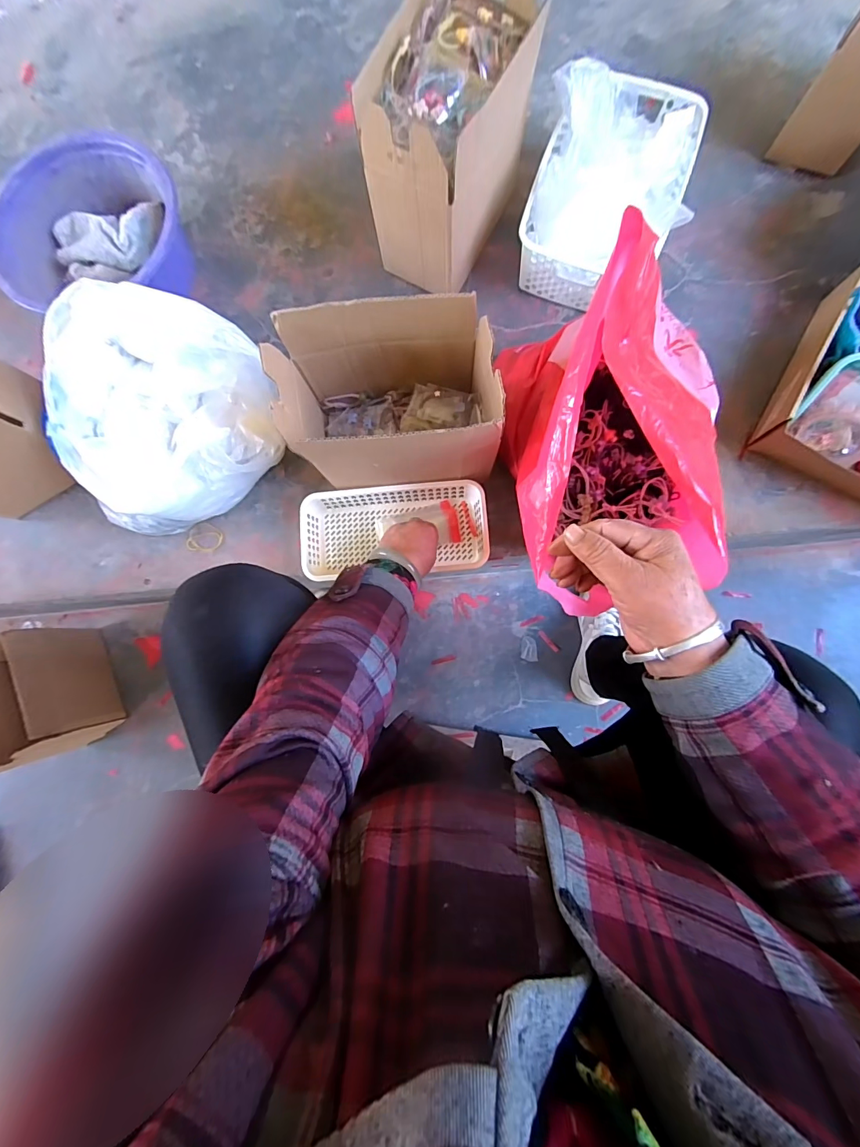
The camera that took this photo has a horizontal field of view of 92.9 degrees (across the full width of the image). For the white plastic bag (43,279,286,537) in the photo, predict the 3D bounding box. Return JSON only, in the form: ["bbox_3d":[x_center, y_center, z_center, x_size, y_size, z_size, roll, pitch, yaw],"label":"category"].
[{"bbox_3d":[-0.370,-0.206,0.569,0.291,0.179,0.249,-27,83,0],"label":"white plastic bag"}]

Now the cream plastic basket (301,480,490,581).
[{"bbox_3d":[-0.051,-0.061,0.608,0.264,0.058,0.123,-5,83,2],"label":"cream plastic basket"}]

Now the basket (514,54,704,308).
[{"bbox_3d":[0.258,-0.560,0.594,0.209,0.151,0.299,15,85,4],"label":"basket"}]

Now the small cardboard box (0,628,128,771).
[{"bbox_3d":[-0.681,0.214,0.721,0.112,0.178,0.212,-20,83,0],"label":"small cardboard box"}]

